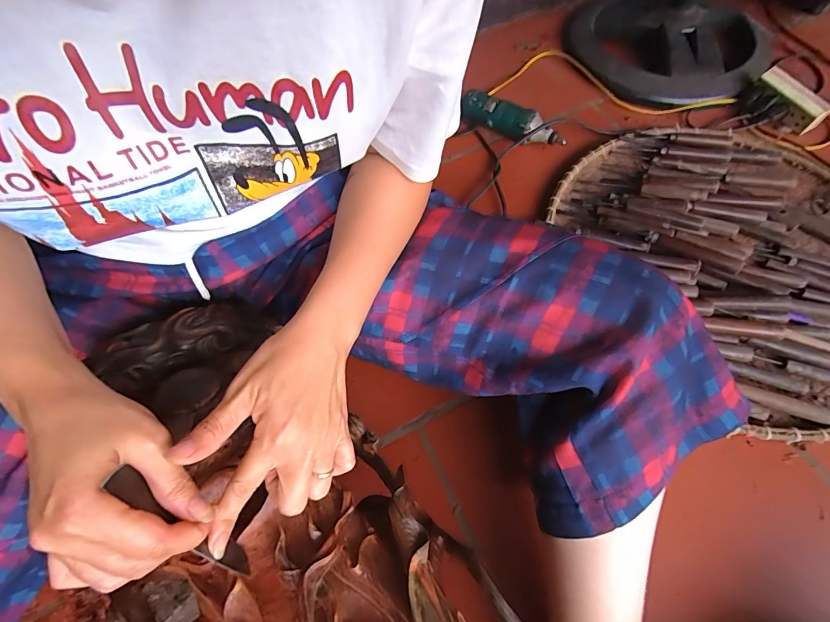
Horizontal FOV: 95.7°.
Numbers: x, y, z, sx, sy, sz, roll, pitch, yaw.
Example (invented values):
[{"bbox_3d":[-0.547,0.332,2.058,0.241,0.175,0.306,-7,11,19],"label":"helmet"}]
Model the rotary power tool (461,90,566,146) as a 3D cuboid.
[{"bbox_3d":[0.185,-0.348,0.697,0.197,0.044,0.044,29,68,16],"label":"rotary power tool"}]

